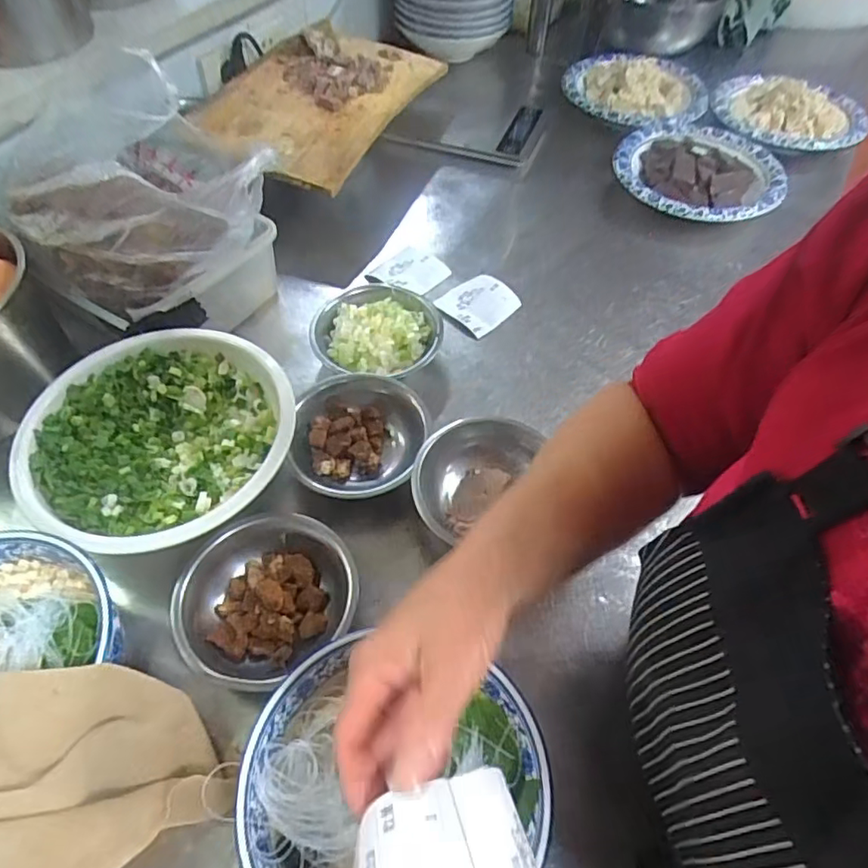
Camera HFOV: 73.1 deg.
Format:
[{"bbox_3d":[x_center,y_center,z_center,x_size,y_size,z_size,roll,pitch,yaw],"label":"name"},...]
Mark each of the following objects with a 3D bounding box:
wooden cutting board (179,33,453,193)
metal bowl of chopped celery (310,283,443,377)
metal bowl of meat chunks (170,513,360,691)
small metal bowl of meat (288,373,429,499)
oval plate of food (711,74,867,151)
[{"bbox_3d":[-0.153,-0.464,0.798,0.238,0.044,0.371,20,52,2],"label":"wooden cutting board"},{"bbox_3d":[-0.059,-0.106,0.614,0.129,0.045,0.127,-2,54,2],"label":"metal bowl of chopped celery"},{"bbox_3d":[-0.125,0.122,0.445,0.130,0.046,0.114,-27,57,-15],"label":"metal bowl of meat chunks"},{"bbox_3d":[-0.065,0.004,0.538,0.121,0.039,0.133,-2,54,2],"label":"small metal bowl of meat"},{"bbox_3d":[0.526,-0.481,0.869,0.212,0.030,0.190,21,58,17],"label":"oval plate of food"}]

